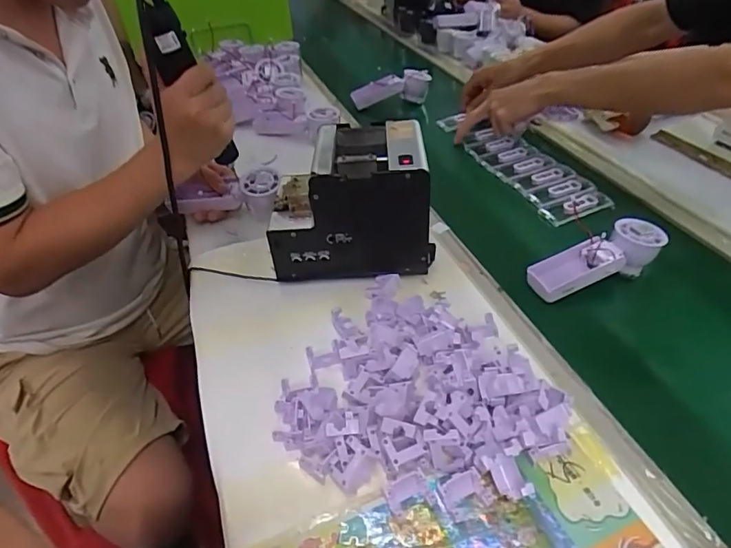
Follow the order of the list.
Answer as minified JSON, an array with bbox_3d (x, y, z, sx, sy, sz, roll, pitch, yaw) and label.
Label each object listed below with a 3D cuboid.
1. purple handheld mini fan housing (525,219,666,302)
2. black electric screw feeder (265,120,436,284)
[{"bbox_3d":[0.277,-0.007,0.598,0.170,0.054,0.059,-22,41,-2],"label":"purple handheld mini fan housing"},{"bbox_3d":[-0.017,-0.089,0.601,0.178,0.153,0.136,1,40,2],"label":"black electric screw feeder"}]

